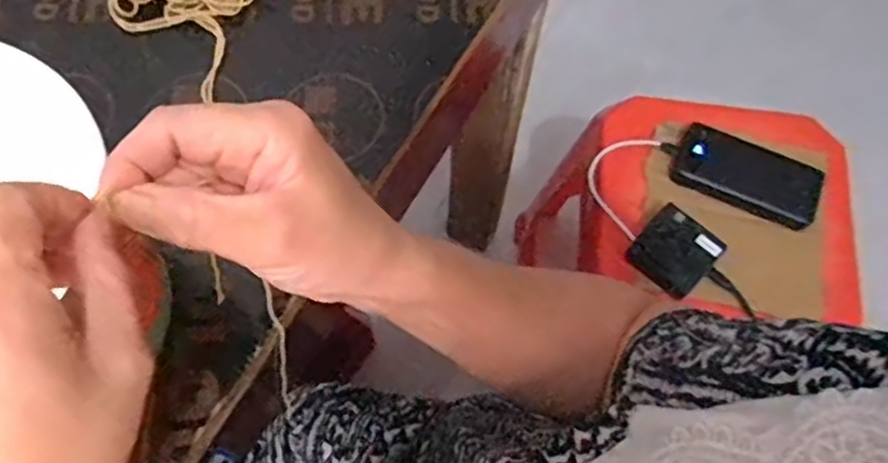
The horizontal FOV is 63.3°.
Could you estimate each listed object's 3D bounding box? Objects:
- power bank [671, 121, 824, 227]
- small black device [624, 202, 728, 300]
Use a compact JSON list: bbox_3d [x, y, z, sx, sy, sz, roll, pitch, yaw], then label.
[{"bbox_3d":[0.336,-0.066,0.797,0.156,0.020,0.079,24,70,7],"label":"power bank"},{"bbox_3d":[0.240,0.020,0.747,0.076,0.027,0.071,41,73,13],"label":"small black device"}]

